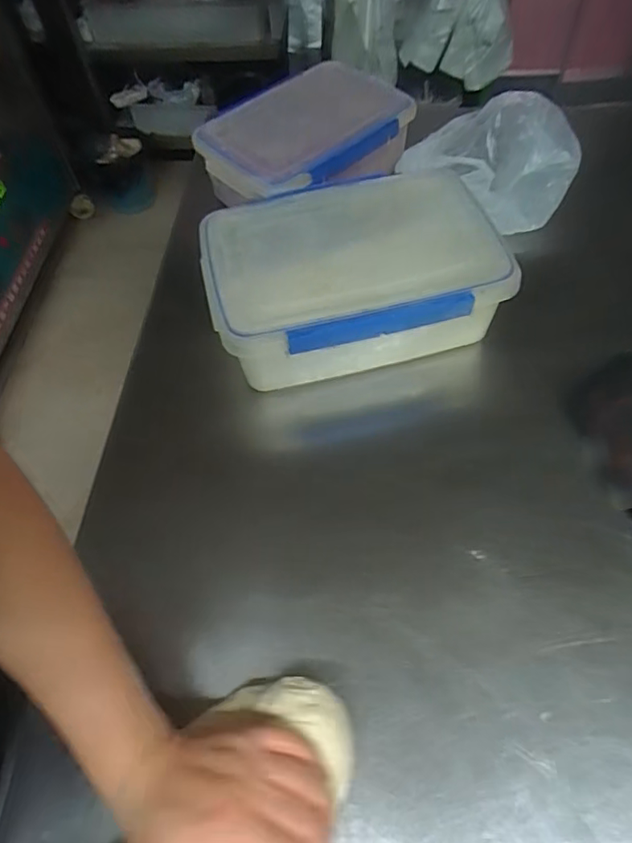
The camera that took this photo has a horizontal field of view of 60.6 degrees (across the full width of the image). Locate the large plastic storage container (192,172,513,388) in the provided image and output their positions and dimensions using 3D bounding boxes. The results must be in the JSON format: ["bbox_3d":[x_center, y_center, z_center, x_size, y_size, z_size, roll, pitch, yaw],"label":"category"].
[{"bbox_3d":[0.033,-0.162,0.602,0.295,0.097,0.222,-14,59,-7],"label":"large plastic storage container"}]

